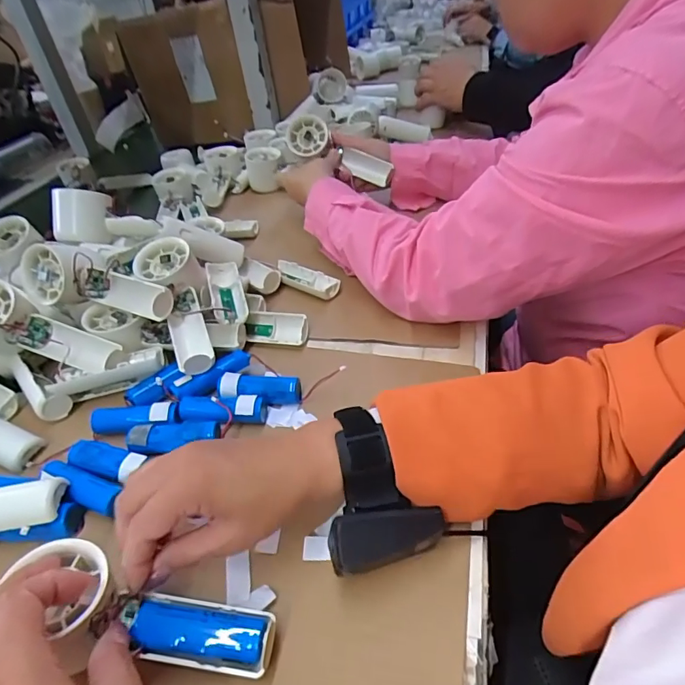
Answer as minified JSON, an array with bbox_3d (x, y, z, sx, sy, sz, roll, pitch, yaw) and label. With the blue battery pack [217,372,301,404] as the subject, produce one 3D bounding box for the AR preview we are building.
[{"bbox_3d":[-0.075,0.042,0.424,0.074,0.025,0.023,-2,41,5],"label":"blue battery pack"}]

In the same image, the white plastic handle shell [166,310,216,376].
[{"bbox_3d":[-0.140,0.000,0.442,0.032,0.030,0.073,-18,41,-14],"label":"white plastic handle shell"}]

